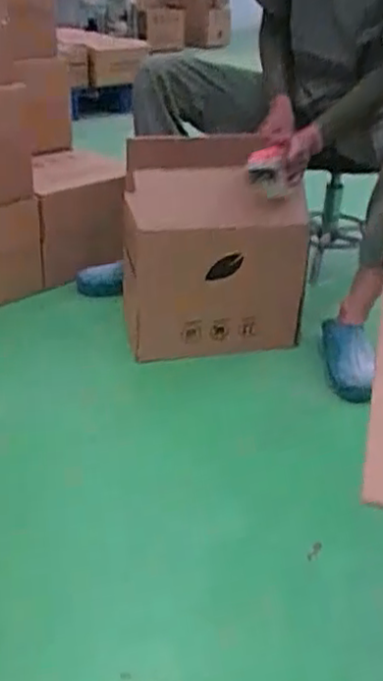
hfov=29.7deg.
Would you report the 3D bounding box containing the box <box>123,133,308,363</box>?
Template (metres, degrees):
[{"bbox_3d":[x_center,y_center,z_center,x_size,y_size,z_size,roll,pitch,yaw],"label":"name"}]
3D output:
[{"bbox_3d":[0.051,-0.192,1.553,0.380,0.439,0.202,1,26,-2],"label":"box"}]

